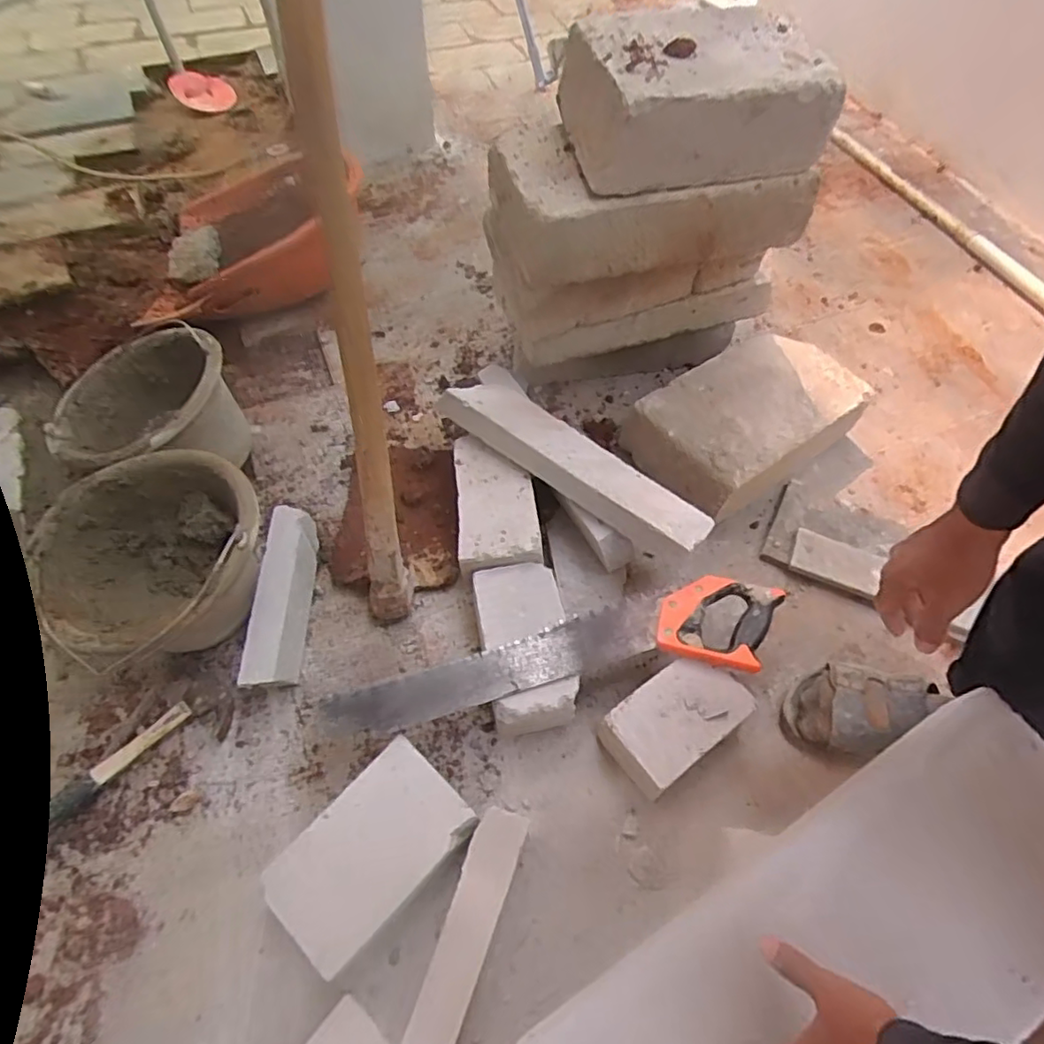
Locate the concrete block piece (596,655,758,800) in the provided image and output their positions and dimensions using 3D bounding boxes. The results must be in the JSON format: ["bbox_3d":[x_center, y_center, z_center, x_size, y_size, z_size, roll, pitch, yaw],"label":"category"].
[{"bbox_3d":[0.177,0.231,0.727,0.150,0.078,0.095,-30,63,-20],"label":"concrete block piece"}]

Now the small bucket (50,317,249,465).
[{"bbox_3d":[-0.526,-0.150,0.891,0.226,0.175,0.224,1,57,-2],"label":"small bucket"}]

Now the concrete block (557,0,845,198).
[{"bbox_3d":[0.193,-0.484,0.704,0.276,0.100,0.195,-15,58,-9],"label":"concrete block"}]

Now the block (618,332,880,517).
[{"bbox_3d":[0.339,-0.154,0.957,0.355,0.112,0.210,-29,63,-20],"label":"block"}]

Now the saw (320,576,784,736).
[{"bbox_3d":[0.048,0.160,0.723,0.531,0.024,0.107,-11,58,-9],"label":"saw"}]

